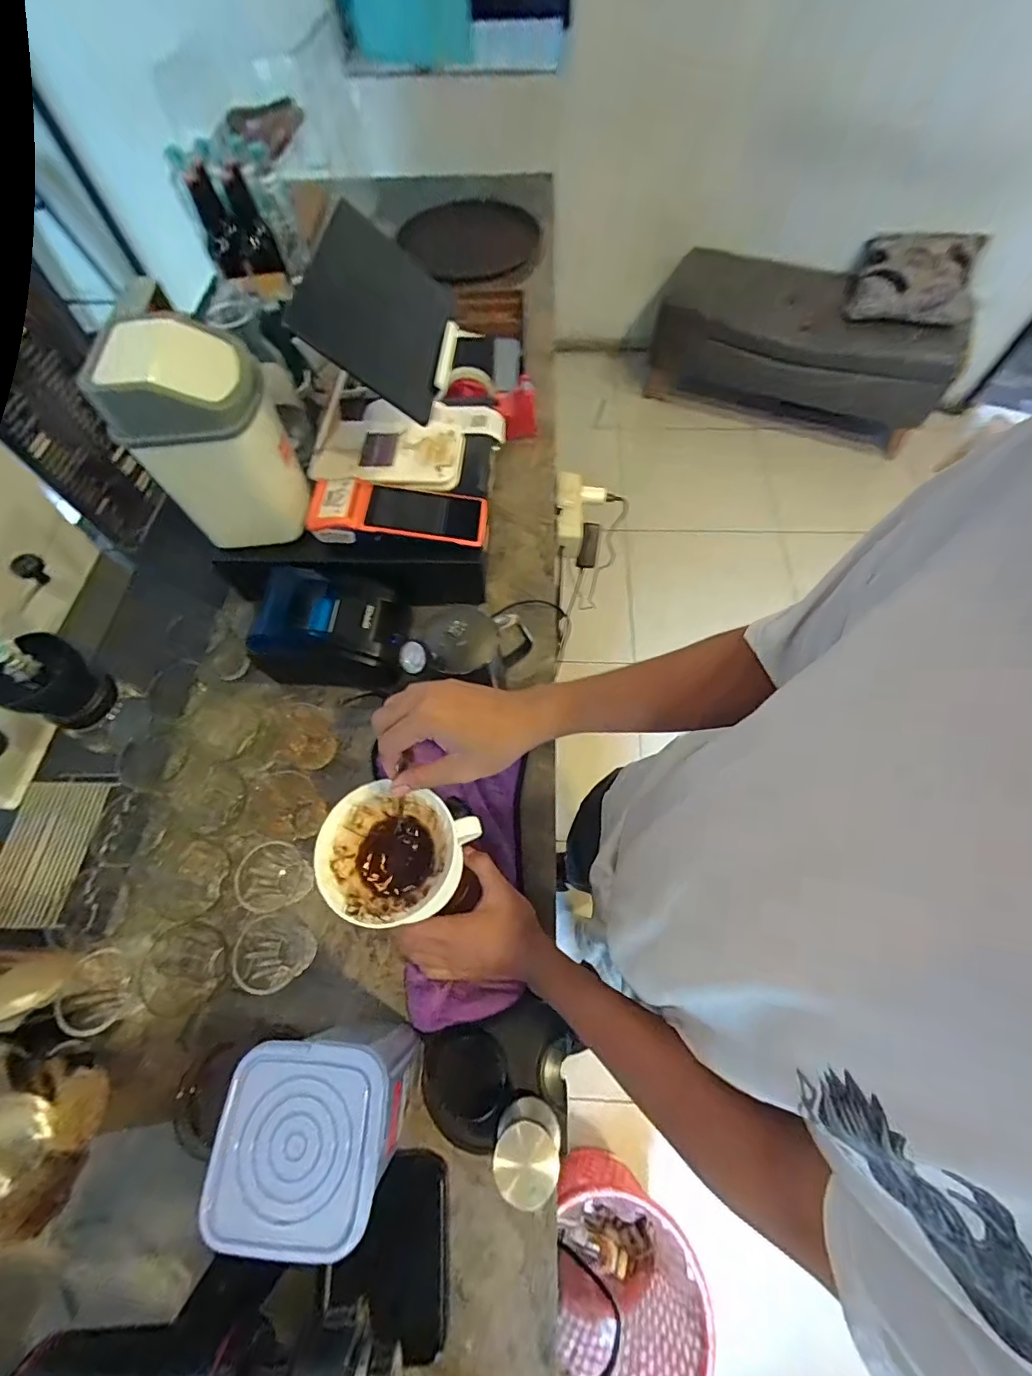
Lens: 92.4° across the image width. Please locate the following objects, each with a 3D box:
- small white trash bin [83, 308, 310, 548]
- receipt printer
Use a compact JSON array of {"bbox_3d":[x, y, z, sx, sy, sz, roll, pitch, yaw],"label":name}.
[{"bbox_3d":[-0.334,-0.271,0.561,0.135,0.202,0.109,-13,64,-5],"label":"small white trash bin"},{"bbox_3d":[-0.241,-0.080,0.644,0.177,0.100,0.124,1,64,2],"label":"receipt printer"}]

